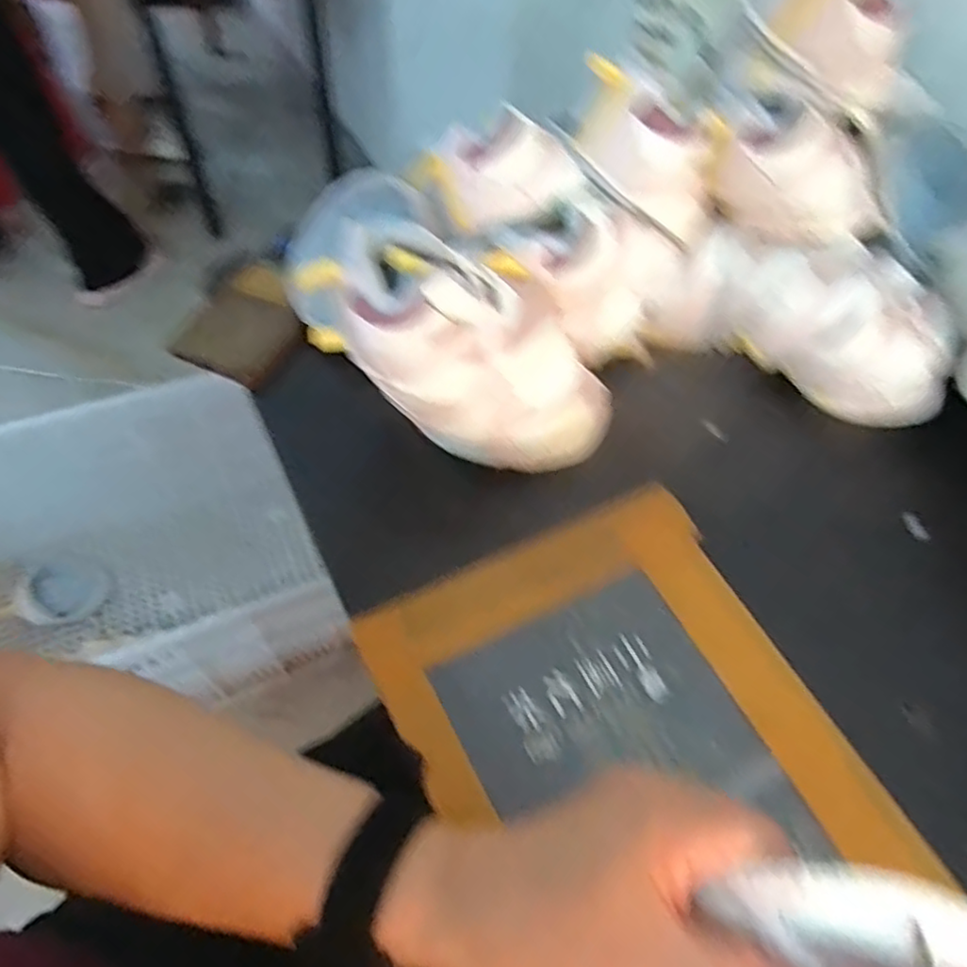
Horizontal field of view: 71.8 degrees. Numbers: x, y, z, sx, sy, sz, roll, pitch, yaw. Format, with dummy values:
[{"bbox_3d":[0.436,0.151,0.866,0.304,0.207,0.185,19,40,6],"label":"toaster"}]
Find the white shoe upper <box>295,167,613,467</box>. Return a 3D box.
[{"bbox_3d":[-0.010,-0.074,0.403,0.106,0.216,0.078,-25,48,32],"label":"white shoe upper"}]

